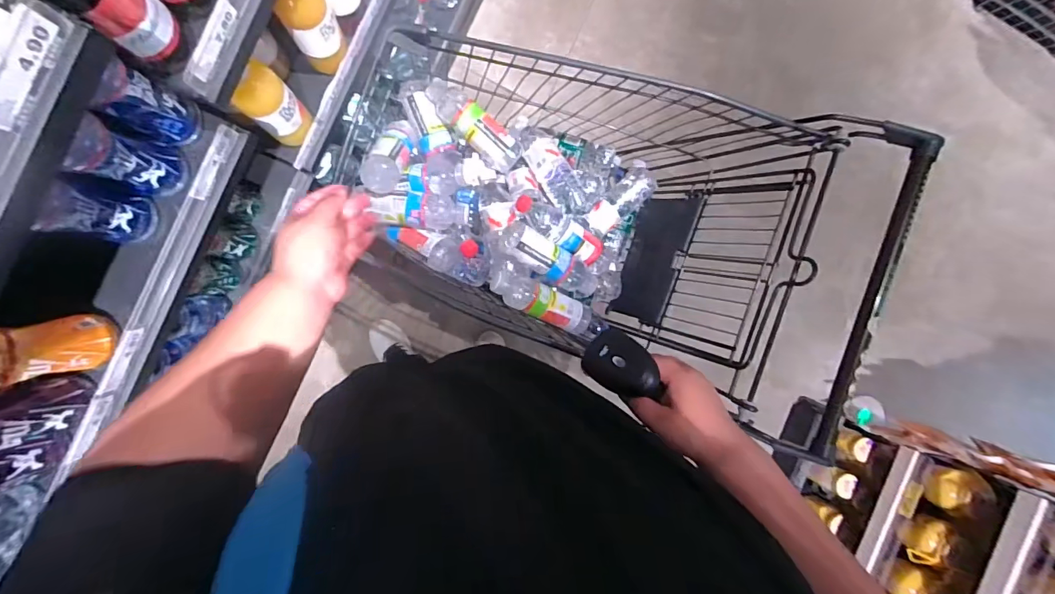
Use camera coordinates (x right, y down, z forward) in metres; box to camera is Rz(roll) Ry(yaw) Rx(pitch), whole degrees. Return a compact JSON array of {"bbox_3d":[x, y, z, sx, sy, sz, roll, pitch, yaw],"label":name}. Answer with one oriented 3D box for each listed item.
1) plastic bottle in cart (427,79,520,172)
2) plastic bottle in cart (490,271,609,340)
[{"bbox_3d":[-0.107,-0.330,0.887,0.202,0.086,0.073,35,88,-7],"label":"plastic bottle in cart"},{"bbox_3d":[0.050,0.020,0.883,0.250,0.072,0.062,24,89,-7],"label":"plastic bottle in cart"}]

